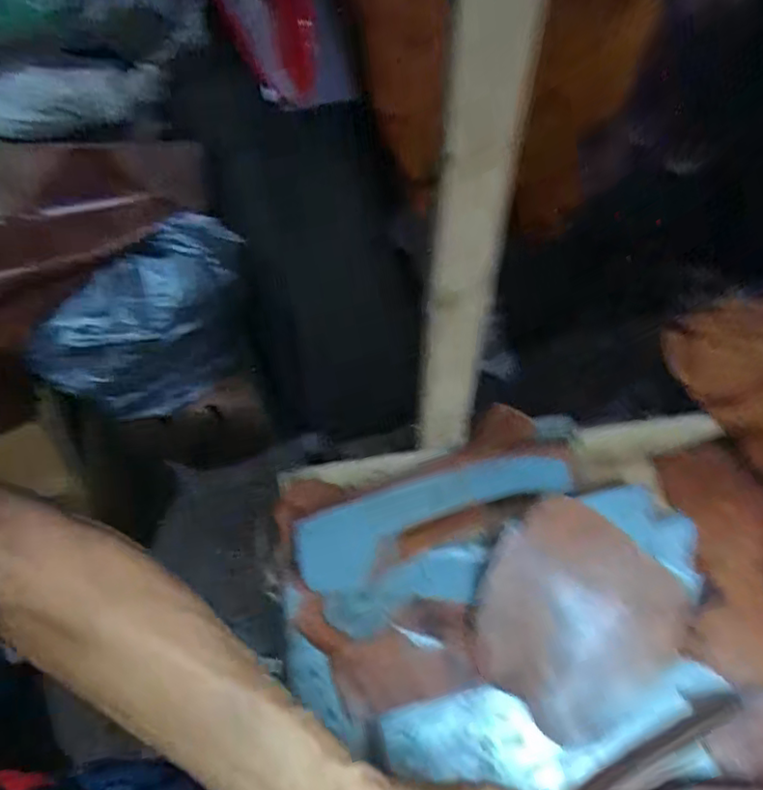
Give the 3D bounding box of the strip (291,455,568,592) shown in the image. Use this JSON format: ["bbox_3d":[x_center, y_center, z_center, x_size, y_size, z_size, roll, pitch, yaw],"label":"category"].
[{"bbox_3d":[0.043,0.090,0.487,0.224,0.012,0.058,-18,66,-13],"label":"strip"}]

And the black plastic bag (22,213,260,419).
[{"bbox_3d":[-0.410,-0.105,1.132,0.391,0.330,0.126,-33,63,-17],"label":"black plastic bag"}]

